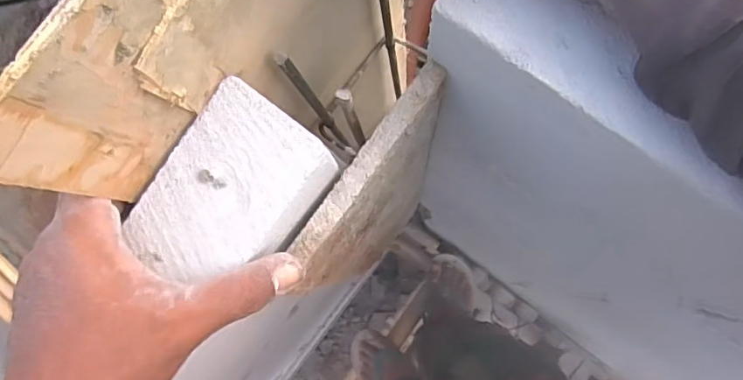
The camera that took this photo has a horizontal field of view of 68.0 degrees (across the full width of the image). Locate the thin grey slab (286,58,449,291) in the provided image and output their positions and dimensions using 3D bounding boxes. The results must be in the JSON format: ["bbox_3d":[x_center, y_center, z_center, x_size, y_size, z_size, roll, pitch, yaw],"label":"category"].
[{"bbox_3d":[0.009,0.033,0.544,0.017,0.447,0.166,36,81,10],"label":"thin grey slab"}]

